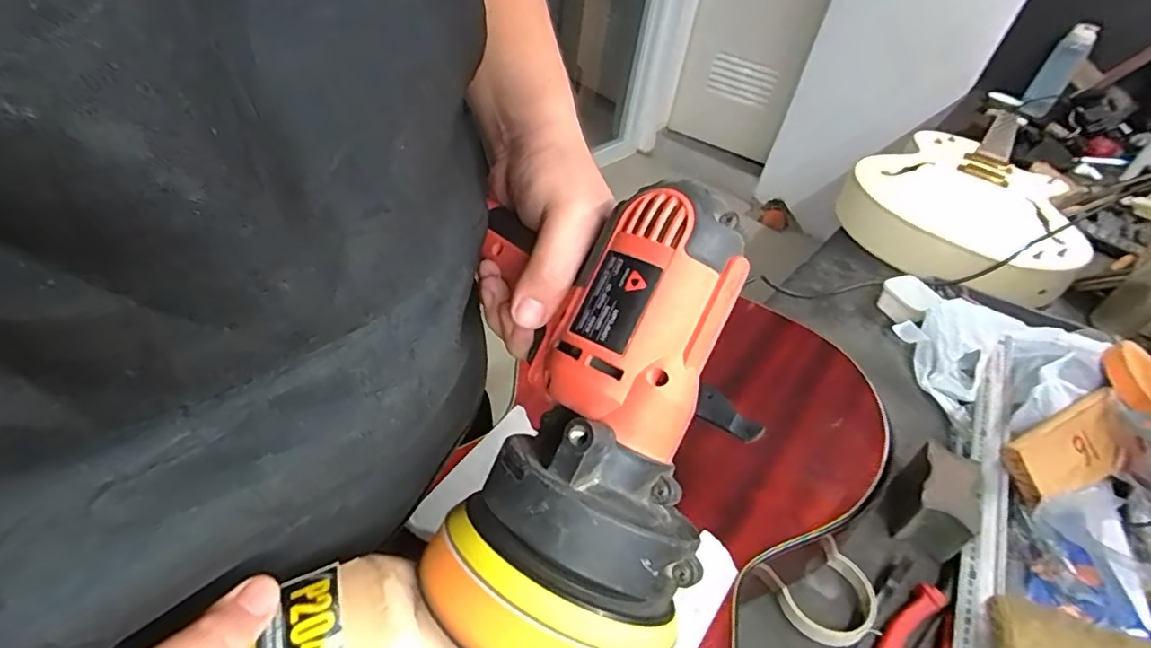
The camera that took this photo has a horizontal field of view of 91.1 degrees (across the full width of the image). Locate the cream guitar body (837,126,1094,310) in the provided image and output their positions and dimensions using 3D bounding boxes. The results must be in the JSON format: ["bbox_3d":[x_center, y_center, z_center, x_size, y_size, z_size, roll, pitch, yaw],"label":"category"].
[{"bbox_3d":[0.742,-0.225,1.098,0.392,0.105,0.508,32,46,22],"label":"cream guitar body"}]

